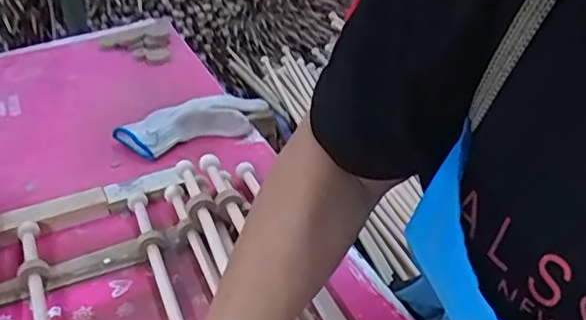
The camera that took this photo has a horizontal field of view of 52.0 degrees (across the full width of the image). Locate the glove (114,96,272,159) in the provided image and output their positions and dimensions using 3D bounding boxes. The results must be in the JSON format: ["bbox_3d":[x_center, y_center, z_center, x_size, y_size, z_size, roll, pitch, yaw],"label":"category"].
[{"bbox_3d":[-0.115,-0.045,0.705,0.178,0.027,0.070,-11,34,-10],"label":"glove"}]

